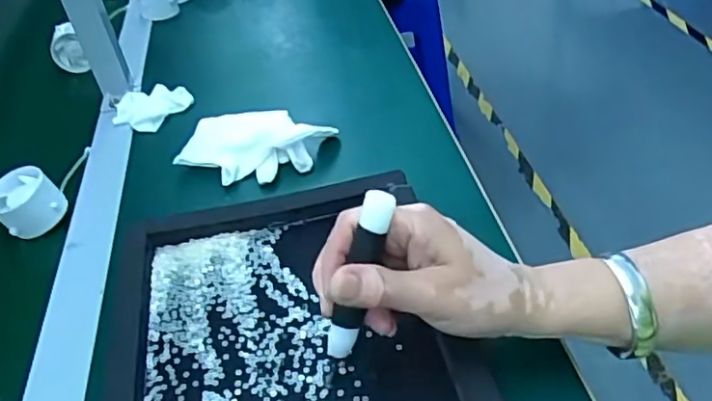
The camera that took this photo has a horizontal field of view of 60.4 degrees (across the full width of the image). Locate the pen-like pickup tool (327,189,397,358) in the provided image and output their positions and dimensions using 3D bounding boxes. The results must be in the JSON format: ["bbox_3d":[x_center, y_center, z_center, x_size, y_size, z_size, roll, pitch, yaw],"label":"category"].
[{"bbox_3d":[0.002,0.041,0.327,0.017,0.095,0.018,22,12,29],"label":"pen-like pickup tool"}]

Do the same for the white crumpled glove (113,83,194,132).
[{"bbox_3d":[-0.208,-0.098,0.623,0.078,0.017,0.065,-13,41,-5],"label":"white crumpled glove"}]

